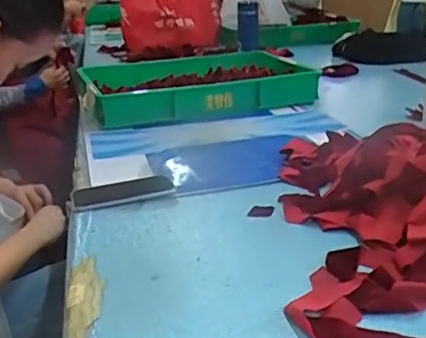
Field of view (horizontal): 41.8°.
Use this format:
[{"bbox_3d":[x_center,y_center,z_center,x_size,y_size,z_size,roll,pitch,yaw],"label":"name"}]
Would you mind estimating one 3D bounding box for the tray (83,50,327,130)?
[{"bbox_3d":[-0.040,-0.211,1.409,0.563,0.086,0.391,-8,22,-13],"label":"tray"}]

